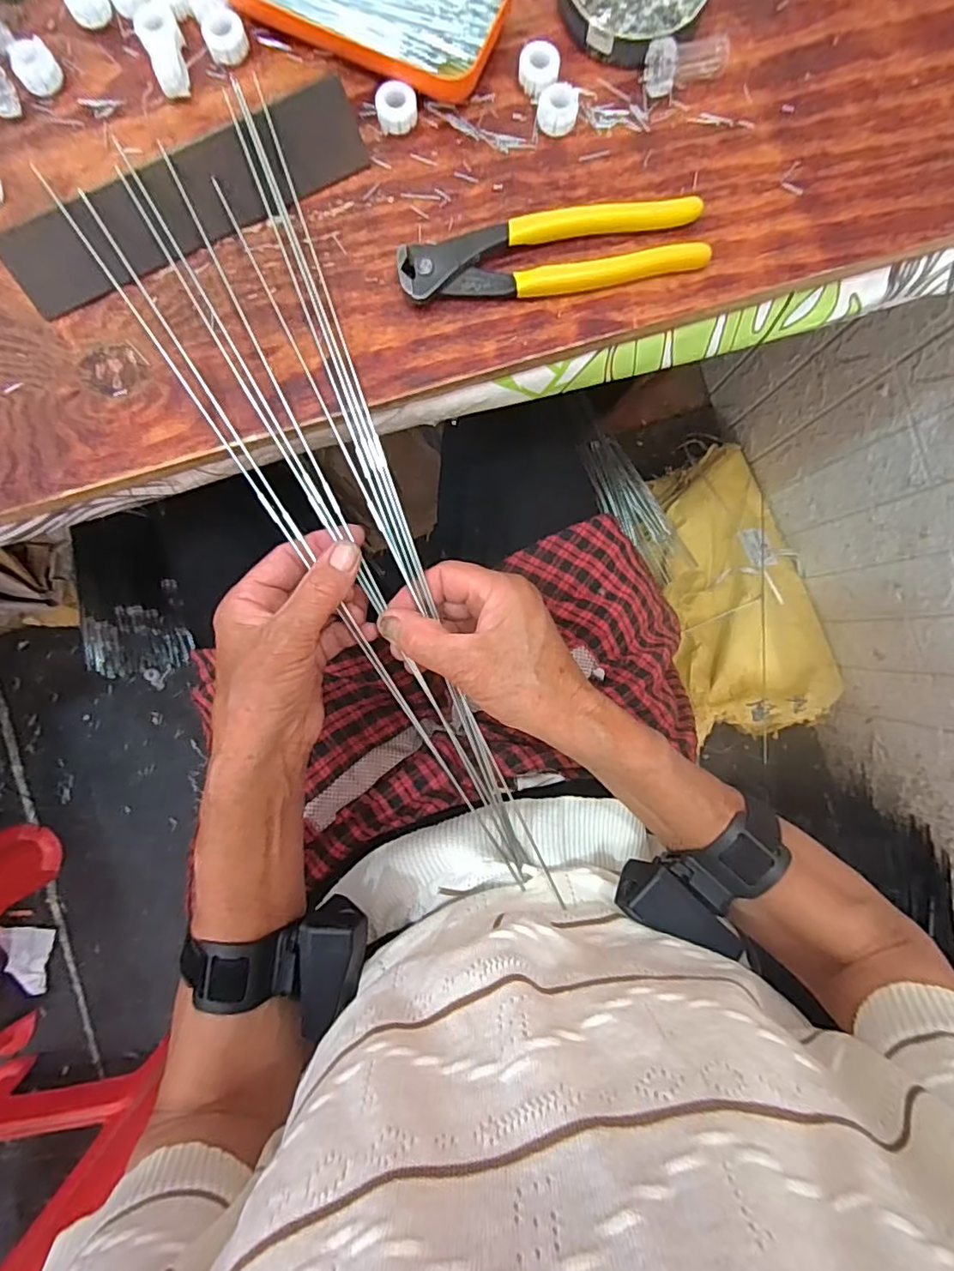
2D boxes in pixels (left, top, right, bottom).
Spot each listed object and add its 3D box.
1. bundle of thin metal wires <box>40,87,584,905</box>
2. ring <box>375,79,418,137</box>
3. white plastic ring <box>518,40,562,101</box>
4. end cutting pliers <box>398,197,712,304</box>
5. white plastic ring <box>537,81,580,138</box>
[{"bbox_3d":[-0.068,-0.042,0.334,0.100,0.032,0.441,-24,101,-2],"label":"bundle of thin metal wires"},{"bbox_3d":[-0.043,-0.284,0.304,0.021,0.011,0.021,0,88,-2],"label":"ring"},{"bbox_3d":[0.033,-0.305,0.307,0.021,0.013,0.022,0,88,-2],"label":"white plastic ring"},{"bbox_3d":[0.041,-0.207,0.308,0.164,0.014,0.038,-10,89,-2],"label":"end cutting pliers"},{"bbox_3d":[0.044,-0.286,0.307,0.021,0.011,0.021,0,88,-2],"label":"white plastic ring"}]

